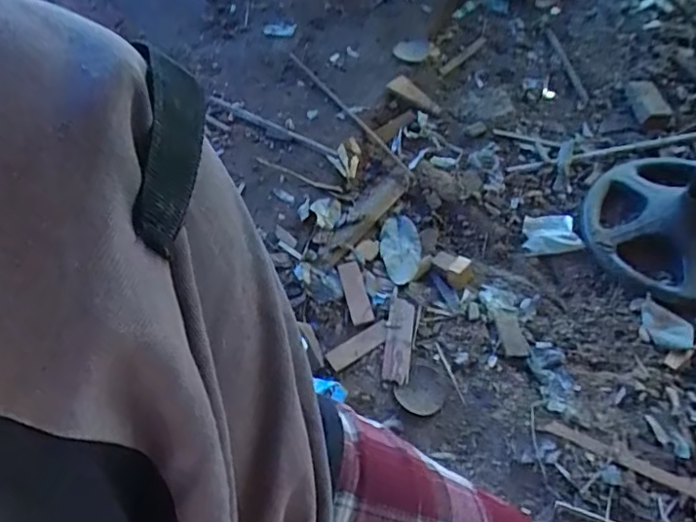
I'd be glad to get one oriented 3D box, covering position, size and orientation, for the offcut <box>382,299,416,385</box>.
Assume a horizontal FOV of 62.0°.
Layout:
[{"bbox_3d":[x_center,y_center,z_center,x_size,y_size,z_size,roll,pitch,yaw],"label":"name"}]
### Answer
[{"bbox_3d":[0.101,0.149,1.139,0.051,0.019,0.176,6,59,8],"label":"offcut"}]

